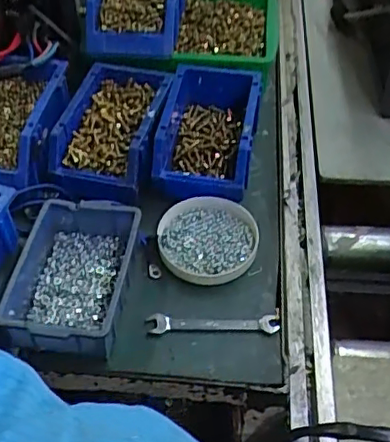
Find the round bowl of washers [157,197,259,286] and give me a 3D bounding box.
[{"bbox_3d":[0.014,0.019,0.609,0.102,0.017,0.105,0,49,1],"label":"round bowl of washers"}]

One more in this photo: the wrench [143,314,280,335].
[{"bbox_3d":[0.017,0.097,0.551,0.123,0.005,0.019,-1,49,0],"label":"wrench"}]

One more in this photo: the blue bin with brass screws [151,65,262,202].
[{"bbox_3d":[0.017,-0.106,0.674,0.107,0.059,0.180,7,49,7],"label":"blue bin with brass screws"}]

